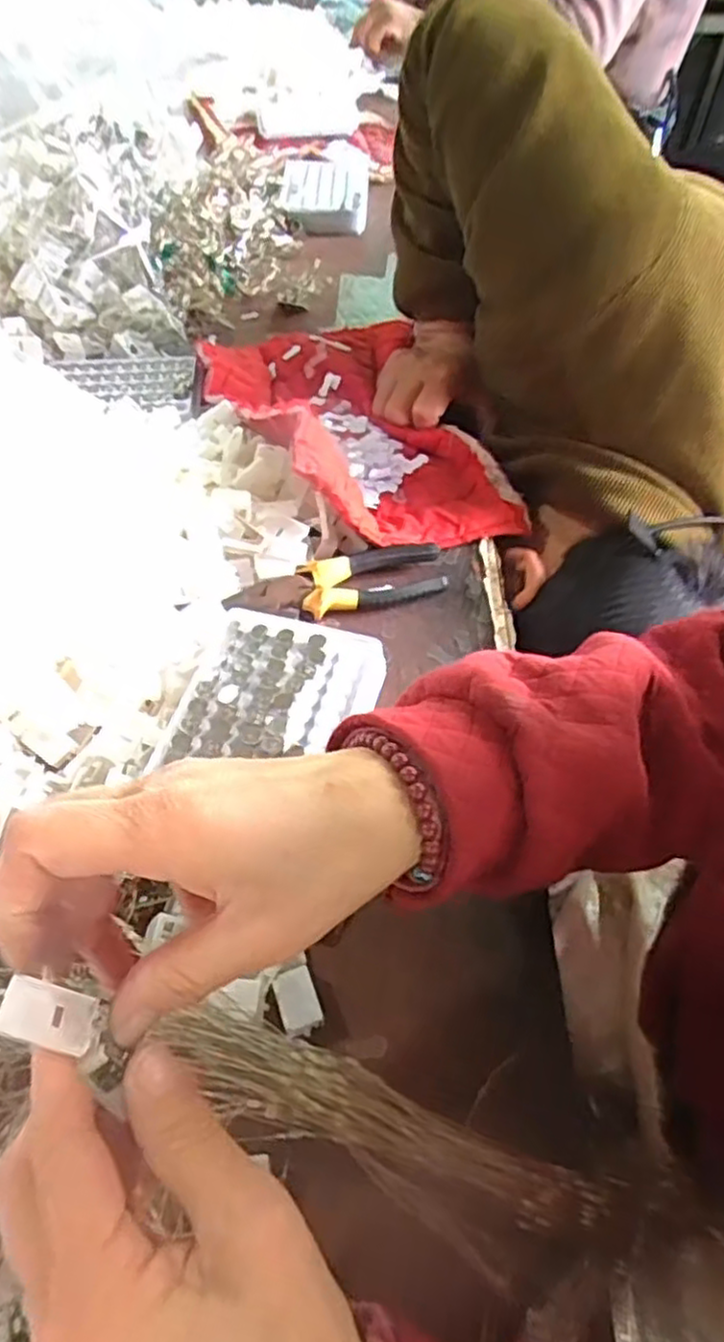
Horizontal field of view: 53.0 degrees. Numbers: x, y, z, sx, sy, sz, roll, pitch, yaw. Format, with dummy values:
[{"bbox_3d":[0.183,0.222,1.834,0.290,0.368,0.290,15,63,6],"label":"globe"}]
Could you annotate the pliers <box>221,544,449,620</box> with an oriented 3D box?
[{"bbox_3d":[-0.014,-0.056,0.474,0.143,0.015,0.044,-11,54,-9],"label":"pliers"}]

